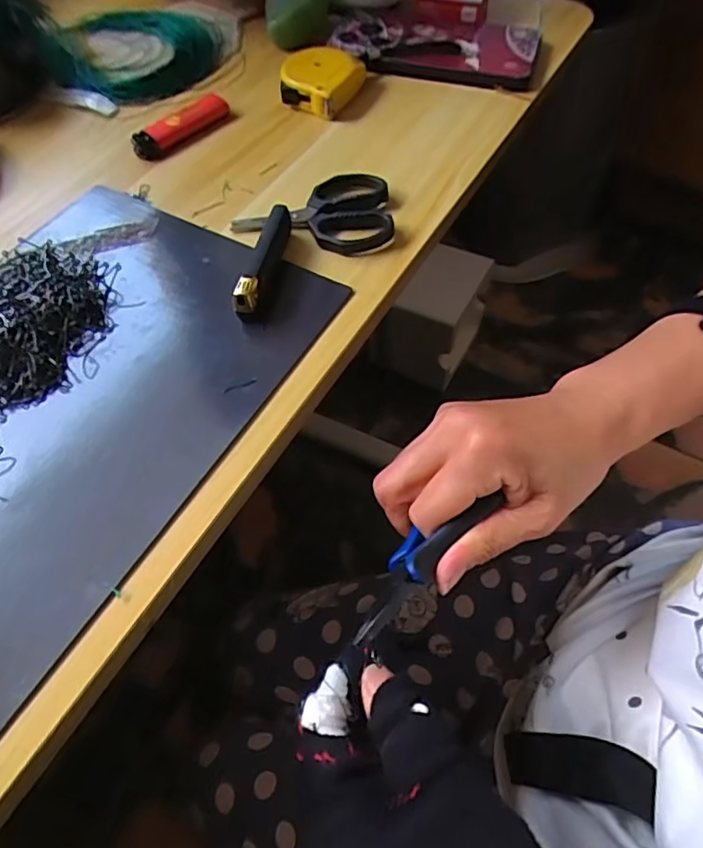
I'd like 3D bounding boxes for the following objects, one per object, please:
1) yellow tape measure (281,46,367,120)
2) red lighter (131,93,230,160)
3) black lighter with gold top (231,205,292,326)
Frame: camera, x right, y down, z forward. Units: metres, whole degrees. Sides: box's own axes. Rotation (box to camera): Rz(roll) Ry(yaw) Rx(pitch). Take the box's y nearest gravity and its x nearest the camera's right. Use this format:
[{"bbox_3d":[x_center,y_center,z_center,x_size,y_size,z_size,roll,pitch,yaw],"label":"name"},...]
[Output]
[{"bbox_3d":[-0.020,-0.259,0.424,0.055,0.023,0.061,24,61,14],"label":"yellow tape measure"},{"bbox_3d":[-0.124,-0.214,0.406,0.028,0.013,0.074,38,65,21],"label":"red lighter"},{"bbox_3d":[-0.050,-0.094,0.326,0.017,0.023,0.079,6,58,4],"label":"black lighter with gold top"}]

